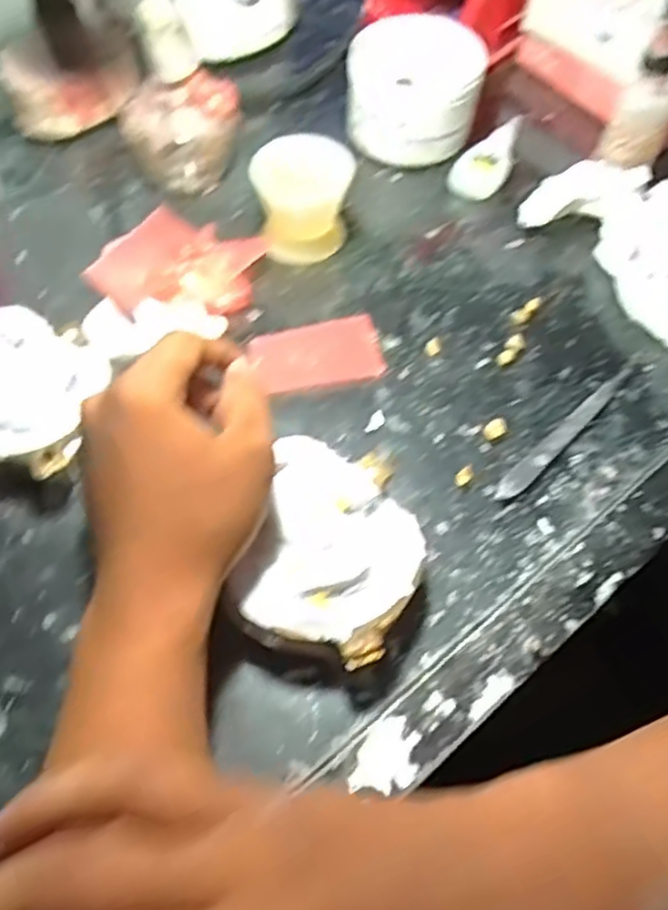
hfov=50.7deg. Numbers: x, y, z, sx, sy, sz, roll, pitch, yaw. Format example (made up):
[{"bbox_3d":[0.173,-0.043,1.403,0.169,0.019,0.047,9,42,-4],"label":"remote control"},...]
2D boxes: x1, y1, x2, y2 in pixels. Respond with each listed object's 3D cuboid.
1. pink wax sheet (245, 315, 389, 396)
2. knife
[{"bbox_3d":[-0.010,-0.061,0.436,0.078,0.004,0.046,-11,61,-8],"label":"pink wax sheet"},{"bbox_3d":[0.142,-0.018,0.417,0.140,0.005,0.012,-40,68,-22],"label":"knife"}]

